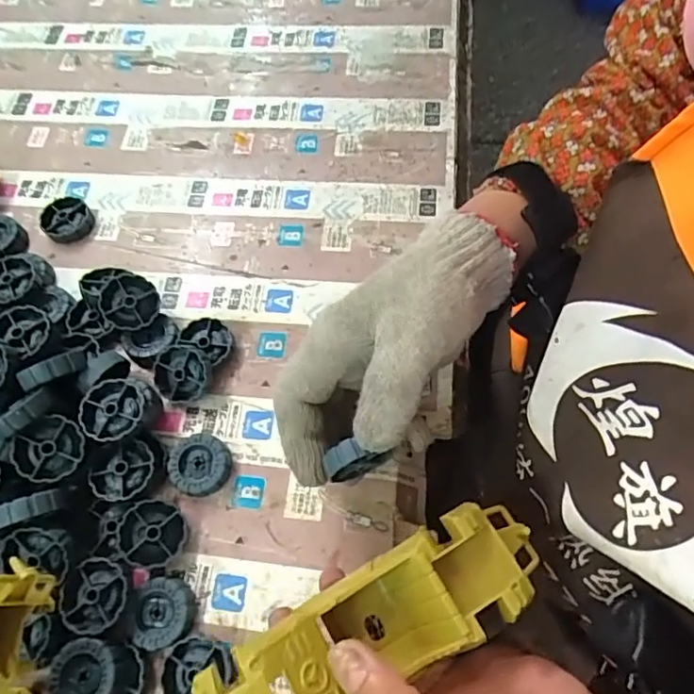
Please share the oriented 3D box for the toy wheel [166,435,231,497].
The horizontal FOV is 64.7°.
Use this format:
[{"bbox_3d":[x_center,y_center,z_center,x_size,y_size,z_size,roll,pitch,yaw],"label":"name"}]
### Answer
[{"bbox_3d":[-0.095,0.077,0.354,0.039,0.016,0.036,-1,65,3],"label":"toy wheel"}]

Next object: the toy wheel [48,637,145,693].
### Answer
[{"bbox_3d":[-0.138,0.185,0.307,0.045,0.027,0.037,2,66,4],"label":"toy wheel"}]

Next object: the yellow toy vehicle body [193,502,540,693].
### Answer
[{"bbox_3d":[0.016,0.132,0.260,0.172,0.048,0.052,-27,67,-14],"label":"yellow toy vehicle body"}]

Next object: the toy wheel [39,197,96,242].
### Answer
[{"bbox_3d":[-0.228,-0.103,0.446,0.038,0.013,0.038,-1,65,3],"label":"toy wheel"}]

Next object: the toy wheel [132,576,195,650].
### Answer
[{"bbox_3d":[-0.108,0.156,0.323,0.033,0.012,0.036,-1,65,3],"label":"toy wheel"}]

